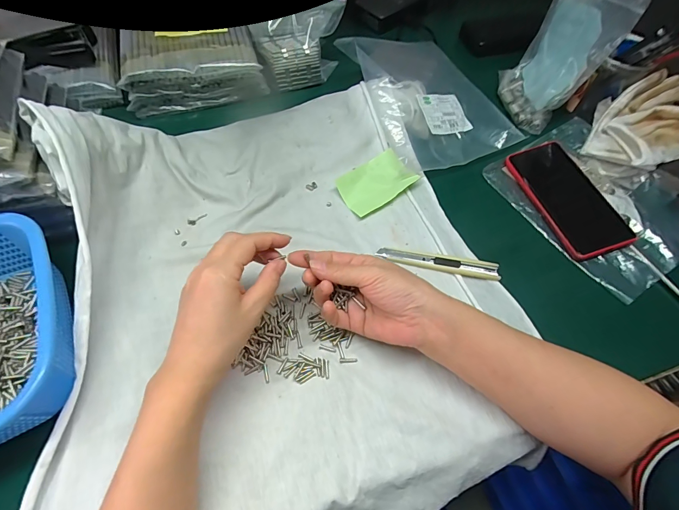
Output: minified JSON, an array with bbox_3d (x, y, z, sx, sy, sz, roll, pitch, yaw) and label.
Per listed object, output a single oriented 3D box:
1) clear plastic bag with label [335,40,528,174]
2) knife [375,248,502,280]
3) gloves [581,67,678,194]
[{"bbox_3d":[0.134,-0.231,0.492,0.193,0.057,0.217,-20,64,-14],"label":"clear plastic bag with label"},{"bbox_3d":[0.110,0.008,0.392,0.130,0.017,0.017,12,61,3],"label":"knife"},{"bbox_3d":[0.432,-0.174,0.479,0.187,0.081,0.116,-20,64,-14],"label":"gloves"}]

